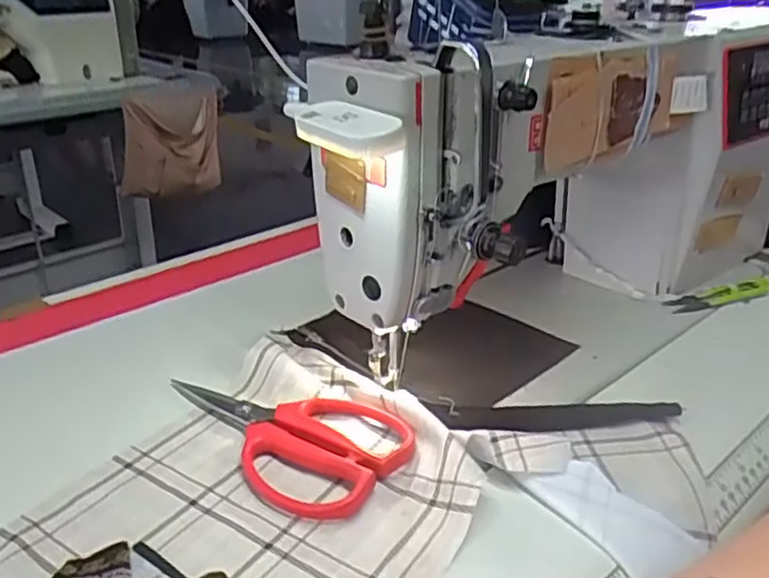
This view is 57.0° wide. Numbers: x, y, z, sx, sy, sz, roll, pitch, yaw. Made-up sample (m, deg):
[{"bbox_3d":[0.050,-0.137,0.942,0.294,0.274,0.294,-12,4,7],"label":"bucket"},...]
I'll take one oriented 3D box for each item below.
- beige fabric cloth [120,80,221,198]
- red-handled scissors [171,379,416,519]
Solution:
[{"bbox_3d":[-0.485,-0.335,1.608,0.234,0.249,0.140,-9,27,-18],"label":"beige fabric cloth"},{"bbox_3d":[-0.069,0.085,0.447,0.171,0.017,0.093,19,31,35],"label":"red-handled scissors"}]

